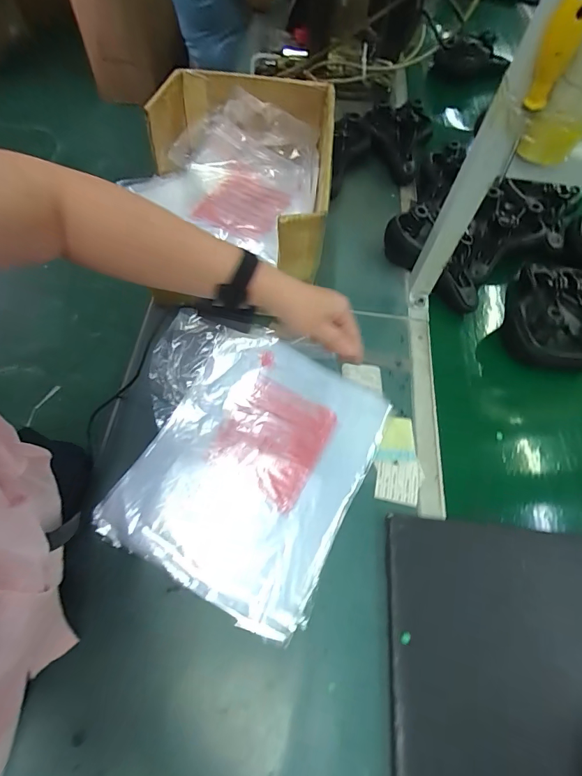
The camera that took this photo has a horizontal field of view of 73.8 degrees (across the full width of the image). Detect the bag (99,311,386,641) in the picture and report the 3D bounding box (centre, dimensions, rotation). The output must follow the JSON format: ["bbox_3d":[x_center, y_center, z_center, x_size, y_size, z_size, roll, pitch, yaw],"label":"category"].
[{"bbox_3d":[-0.085,0.091,0.604,0.387,0.039,0.393,25,64,10],"label":"bag"}]

